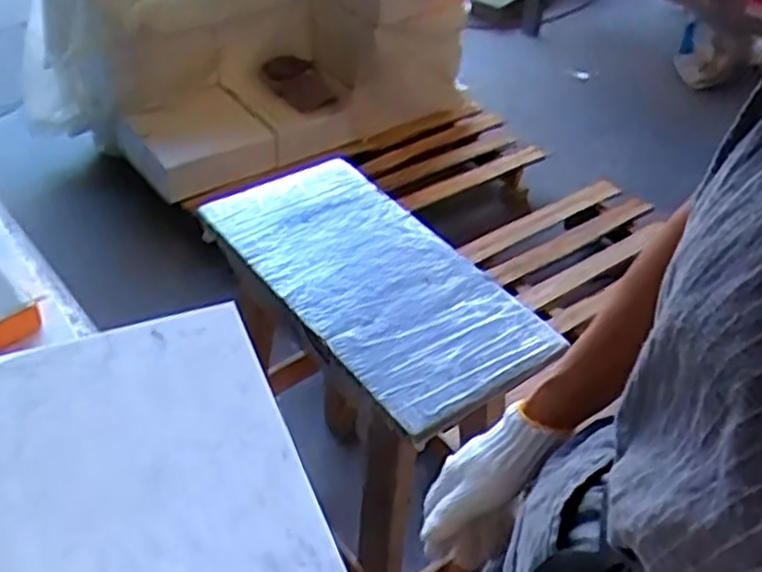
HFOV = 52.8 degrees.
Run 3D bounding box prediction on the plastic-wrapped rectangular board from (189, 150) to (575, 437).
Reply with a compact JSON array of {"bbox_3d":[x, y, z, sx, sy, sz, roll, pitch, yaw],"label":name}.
[{"bbox_3d":[-0.009,-0.017,1.005,0.241,0.023,0.457,-29,53,-27],"label":"plastic-wrapped rectangular board"}]

